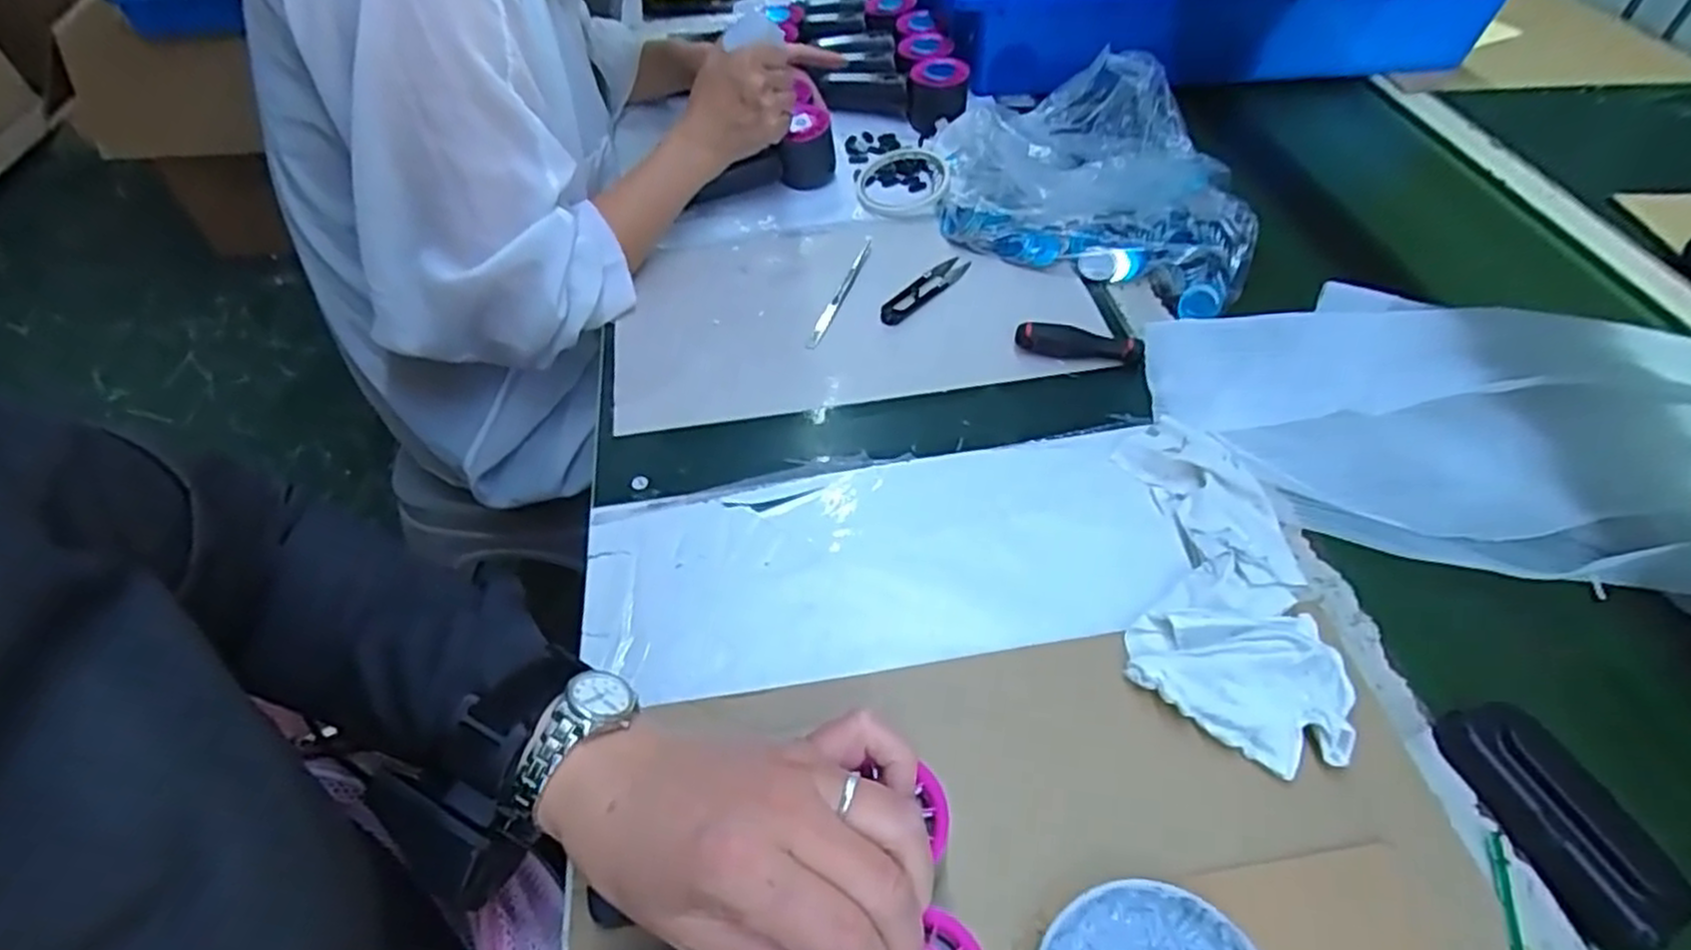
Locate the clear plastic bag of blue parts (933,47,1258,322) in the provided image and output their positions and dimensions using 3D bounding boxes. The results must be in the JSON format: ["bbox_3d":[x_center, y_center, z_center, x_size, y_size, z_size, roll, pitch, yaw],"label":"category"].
[{"bbox_3d":[0.202,-0.257,0.653,0.298,0.086,0.191,31,59,24],"label":"clear plastic bag of blue parts"}]

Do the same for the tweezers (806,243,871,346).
[{"bbox_3d":[-0.001,-0.149,0.622,0.012,0.007,0.128,18,54,15],"label":"tweezers"}]

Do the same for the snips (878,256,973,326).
[{"bbox_3d":[0.064,-0.154,0.625,0.023,0.013,0.105,32,59,24],"label":"snips"}]

